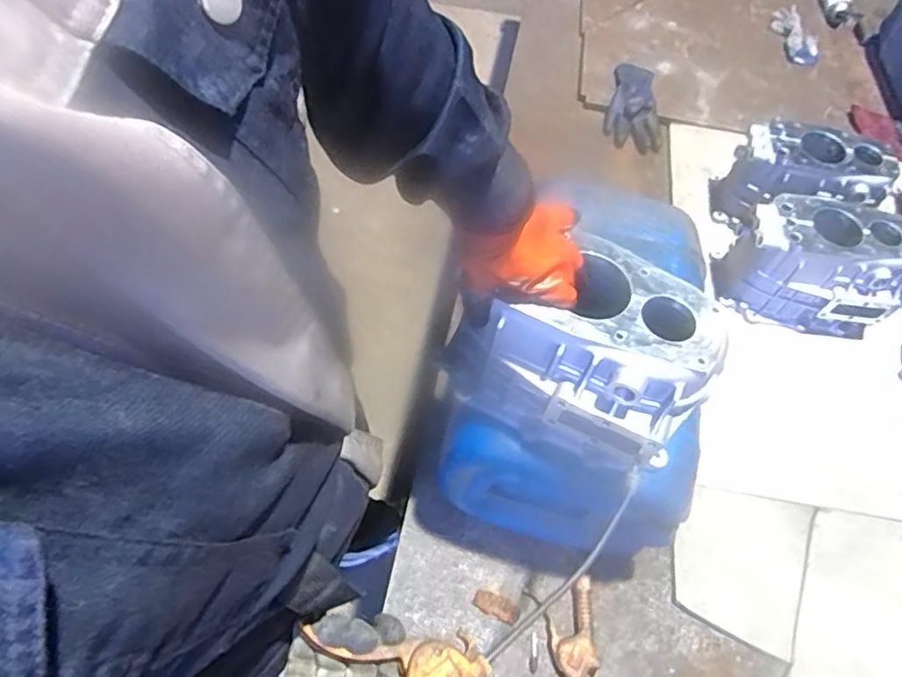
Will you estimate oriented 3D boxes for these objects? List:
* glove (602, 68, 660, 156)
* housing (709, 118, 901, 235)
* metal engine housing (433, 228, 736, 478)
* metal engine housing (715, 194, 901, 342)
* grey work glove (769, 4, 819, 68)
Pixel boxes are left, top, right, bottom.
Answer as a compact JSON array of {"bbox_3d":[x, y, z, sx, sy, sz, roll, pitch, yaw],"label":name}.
[{"bbox_3d":[0.381,-0.483,1.295,0.117,0.043,0.227,10,58,0],"label":"glove"},{"bbox_3d":[0.617,-0.271,1.105,0.249,0.162,0.145,23,59,7],"label":"housing"},{"bbox_3d":[0.133,0.012,0.627,0.231,0.150,0.154,28,62,13],"label":"metal engine housing"},{"bbox_3d":[0.581,-0.126,1.012,0.243,0.163,0.165,16,58,4],"label":"metal engine housing"},{"bbox_3d":[0.812,-0.709,1.450,0.076,0.031,0.214,-1,59,-7],"label":"grey work glove"}]

